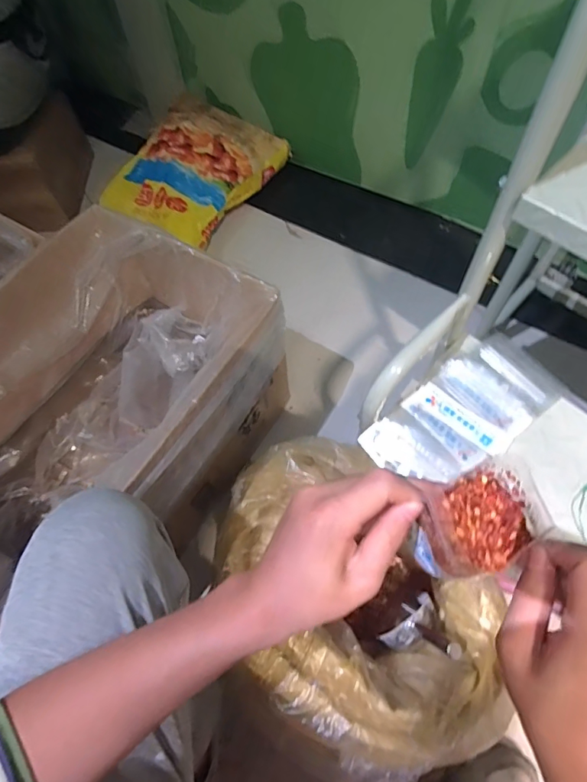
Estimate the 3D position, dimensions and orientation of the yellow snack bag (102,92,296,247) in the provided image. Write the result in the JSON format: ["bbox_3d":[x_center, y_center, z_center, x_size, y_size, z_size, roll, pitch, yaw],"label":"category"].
[{"bbox_3d":[-0.243,-0.545,1.098,0.295,0.100,0.401,27,67,15],"label":"yellow snack bag"}]

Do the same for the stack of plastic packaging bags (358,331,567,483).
[{"bbox_3d":[0.224,0.029,0.587,0.250,0.025,0.127,-36,67,-15],"label":"stack of plastic packaging bags"}]

